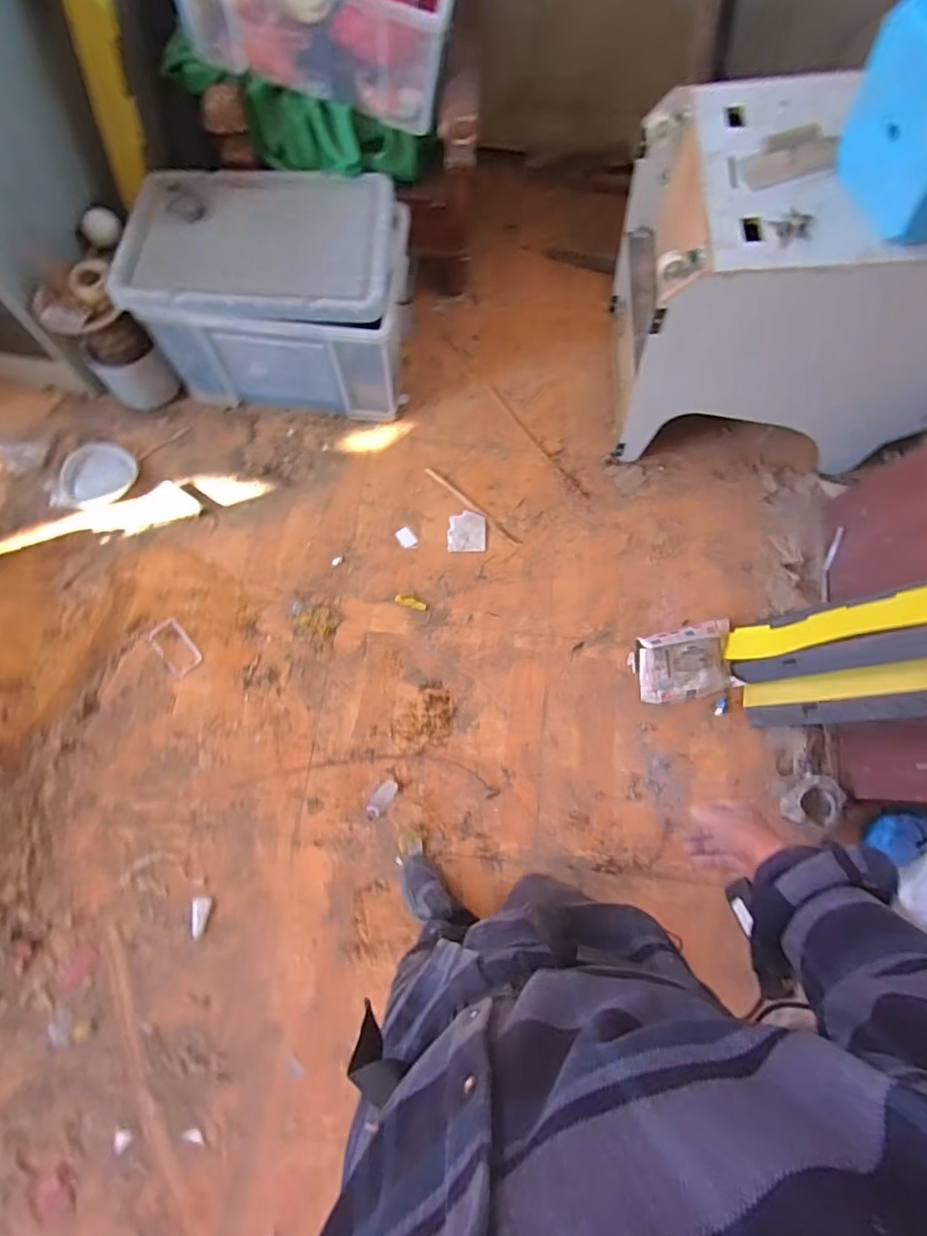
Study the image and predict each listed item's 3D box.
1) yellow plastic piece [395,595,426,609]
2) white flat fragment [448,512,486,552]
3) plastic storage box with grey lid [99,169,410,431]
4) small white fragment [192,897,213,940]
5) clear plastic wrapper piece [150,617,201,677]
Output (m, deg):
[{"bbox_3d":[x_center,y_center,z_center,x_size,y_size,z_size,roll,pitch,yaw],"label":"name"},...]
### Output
[{"bbox_3d":[-0.148,-0.044,1.525,0.090,0.005,0.027,20,73,5],"label":"yellow plastic piece"},{"bbox_3d":[0.011,-0.253,1.591,0.111,0.010,0.122,1,77,-4],"label":"white flat fragment"},{"bbox_3d":[-0.518,-0.942,1.584,0.733,0.400,0.520,4,73,0],"label":"plastic storage box with grey lid"},{"bbox_3d":[-0.625,0.707,1.274,0.040,0.017,0.086,8,73,1],"label":"small white fragment"},{"bbox_3d":[-0.785,0.079,1.465,0.093,0.016,0.161,-38,77,-12],"label":"clear plastic wrapper piece"}]

